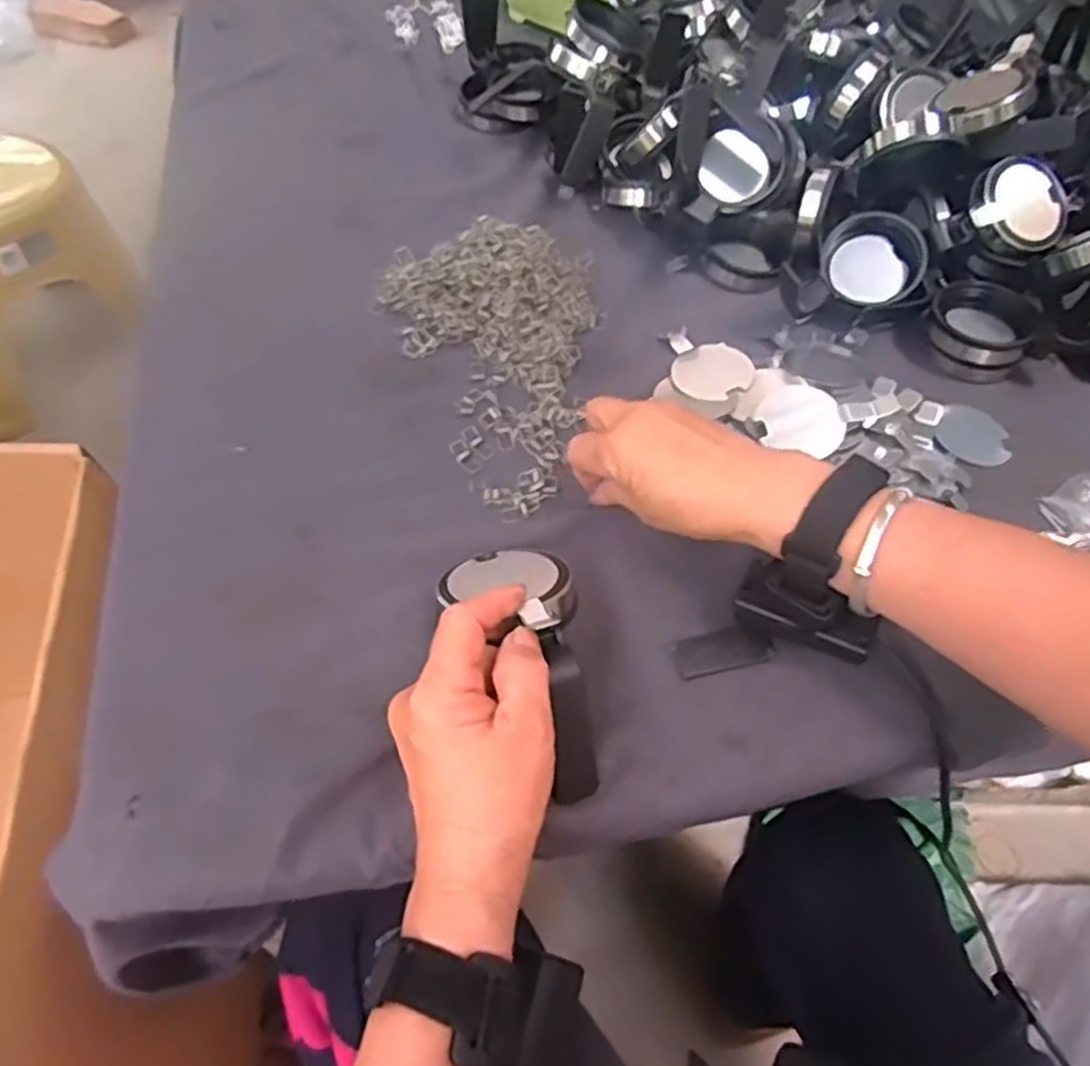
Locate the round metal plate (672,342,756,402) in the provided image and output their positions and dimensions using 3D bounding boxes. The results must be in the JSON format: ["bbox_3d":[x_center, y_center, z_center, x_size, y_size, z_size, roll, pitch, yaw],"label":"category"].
[{"bbox_3d":[0.116,-0.112,0.547,0.054,0.004,0.063,-6,49,5],"label":"round metal plate"}]

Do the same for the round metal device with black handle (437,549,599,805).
[{"bbox_3d":[-0.004,0.058,0.381,0.064,0.049,0.131,-17,62,-17],"label":"round metal device with black handle"}]

